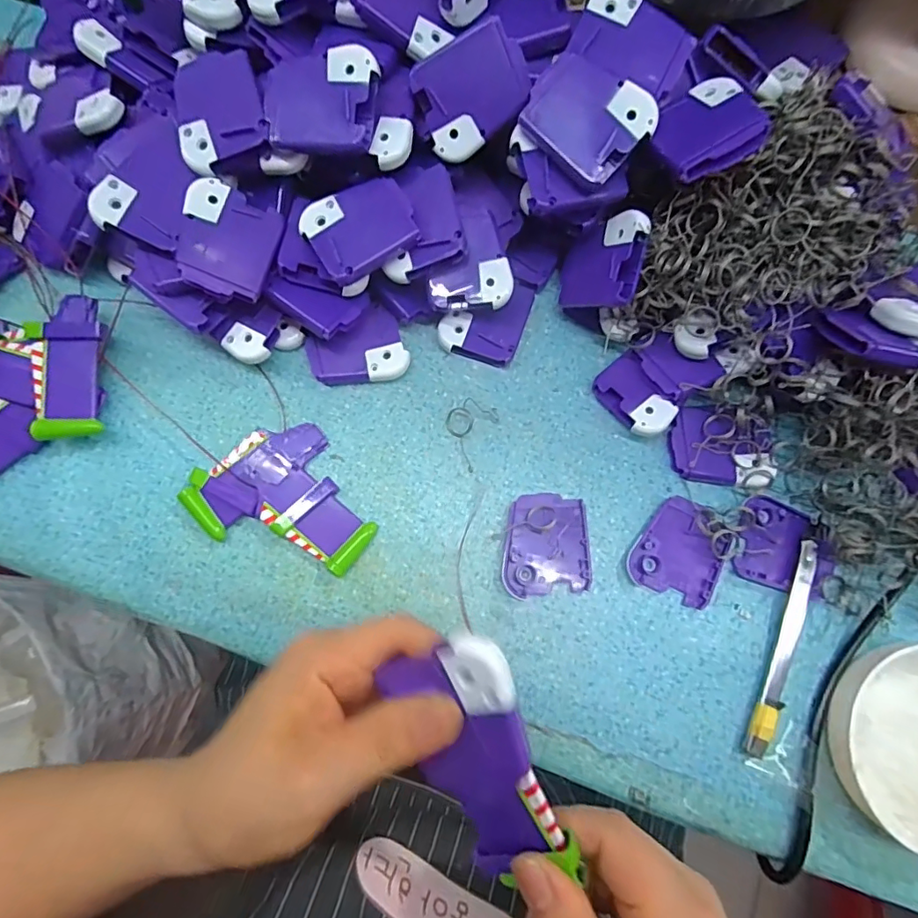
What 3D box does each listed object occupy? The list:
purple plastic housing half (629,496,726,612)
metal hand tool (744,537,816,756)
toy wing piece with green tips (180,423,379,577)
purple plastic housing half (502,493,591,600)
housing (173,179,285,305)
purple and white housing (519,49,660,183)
[{"bbox_3d":[0.137,0.058,0.323,0.050,0.008,0.059,36,79,7],"label":"purple plastic housing half"},{"bbox_3d":[0.190,0.109,0.307,0.014,0.010,0.126,21,78,4],"label":"metal hand tool"},{"bbox_3d":[-0.106,0.031,0.322,0.086,0.012,0.100,-37,80,-8],"label":"toy wing piece with green tips"},{"bbox_3d":[0.053,0.052,0.325,0.051,0.007,0.060,-2,77,-1],"label":"purple plastic housing half"},{"bbox_3d":[-0.133,-0.123,0.303,0.050,0.014,0.060,16,81,-20],"label":"housing"},{"bbox_3d":[0.068,-0.182,0.280,0.062,0.006,0.048,38,103,2],"label":"purple and white housing"}]

